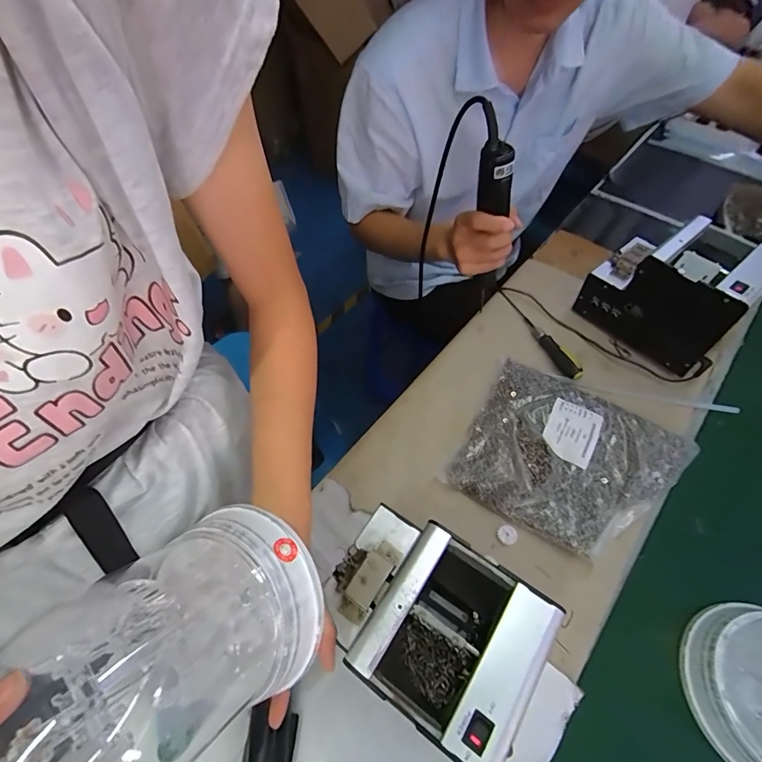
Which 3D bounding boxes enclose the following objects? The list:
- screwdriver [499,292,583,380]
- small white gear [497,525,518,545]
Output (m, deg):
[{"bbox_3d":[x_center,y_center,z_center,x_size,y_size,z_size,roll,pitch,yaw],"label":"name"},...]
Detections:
[{"bbox_3d":[0.239,-0.079,0.622,0.018,0.021,0.197,-19,59,-11],"label":"screwdriver"},{"bbox_3d":[0.146,0.178,0.476,0.020,0.007,0.021,-1,57,1],"label":"small white gear"}]

